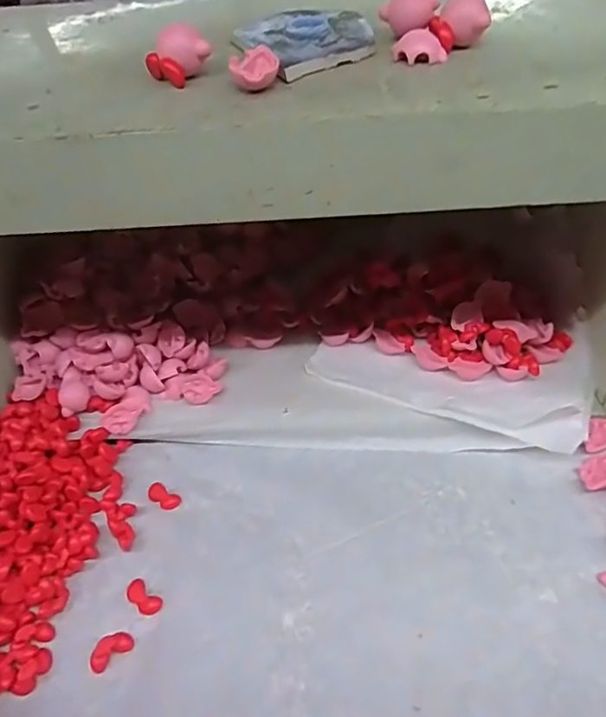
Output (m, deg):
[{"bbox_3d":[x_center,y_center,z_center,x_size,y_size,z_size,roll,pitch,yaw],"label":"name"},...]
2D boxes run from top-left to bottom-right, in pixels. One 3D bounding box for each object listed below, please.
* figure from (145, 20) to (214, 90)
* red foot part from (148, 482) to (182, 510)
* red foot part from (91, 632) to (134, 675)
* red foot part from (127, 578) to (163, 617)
[{"bbox_3d":[-0.076,-0.185,0.332,0.032,0.027,0.024,-32,53,-22],"label":"figure"},{"bbox_3d":[-0.122,0.120,0.476,0.031,0.005,0.017,23,54,23],"label":"red foot part"},{"bbox_3d":[-0.139,0.209,0.394,0.031,0.009,0.015,-32,53,-21],"label":"red foot part"},{"bbox_3d":[-0.123,0.183,0.419,0.032,0.006,0.016,29,57,27],"label":"red foot part"}]

